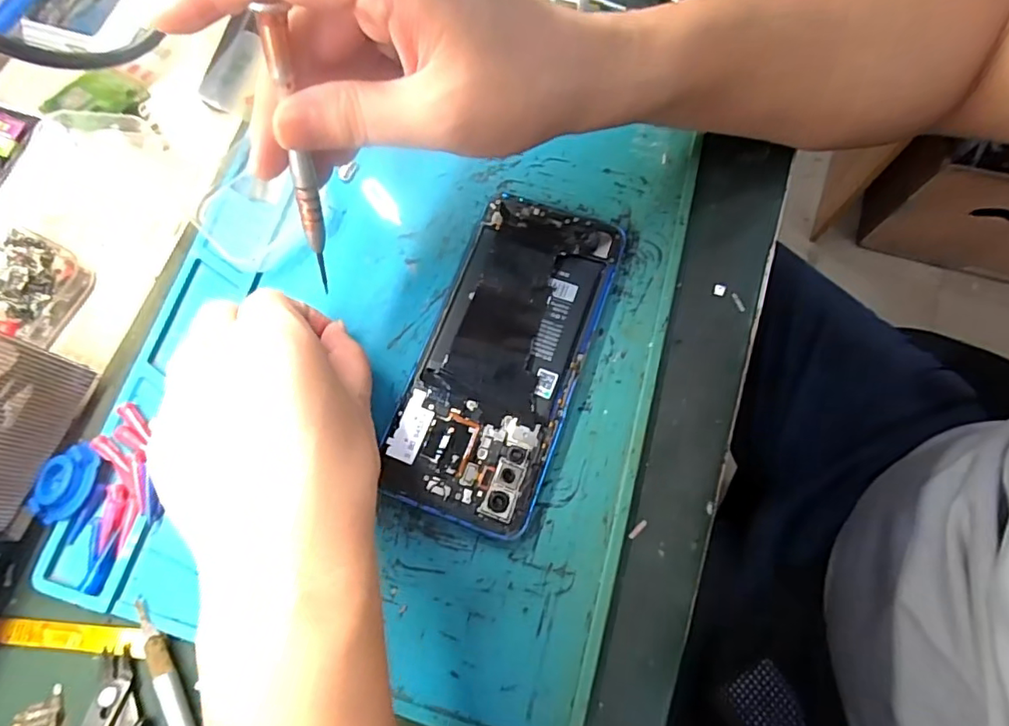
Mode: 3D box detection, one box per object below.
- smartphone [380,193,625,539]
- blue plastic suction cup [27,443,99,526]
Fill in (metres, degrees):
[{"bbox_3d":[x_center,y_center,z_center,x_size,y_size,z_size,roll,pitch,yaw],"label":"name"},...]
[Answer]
[{"bbox_3d":[0.001,-0.005,0.261,0.072,0.012,0.157,19,75,8],"label":"smartphone"},{"bbox_3d":[-0.202,0.055,0.253,0.034,0.005,0.027,-35,75,-8],"label":"blue plastic suction cup"}]

